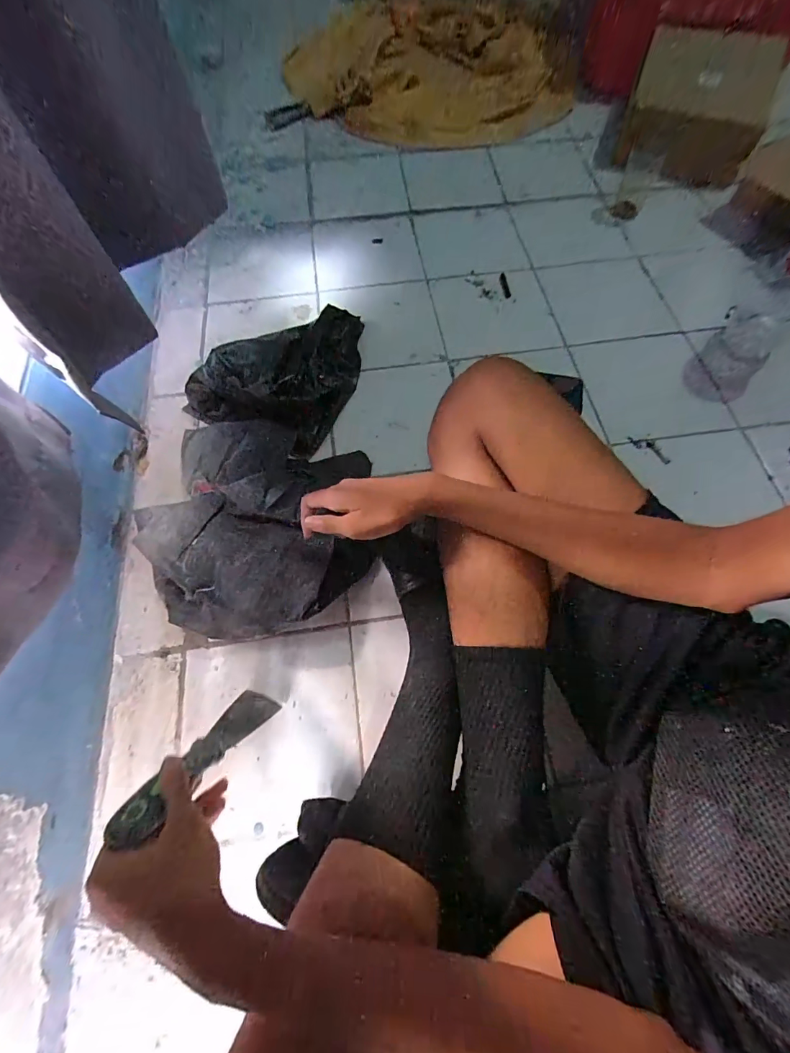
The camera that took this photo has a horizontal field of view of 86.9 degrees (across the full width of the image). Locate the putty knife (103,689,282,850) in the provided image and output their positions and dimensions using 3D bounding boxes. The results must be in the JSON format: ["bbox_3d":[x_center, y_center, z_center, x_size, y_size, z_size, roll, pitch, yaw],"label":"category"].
[{"bbox_3d":[-0.172,0.206,0.386,0.038,0.199,0.016,16,96,10],"label":"putty knife"}]

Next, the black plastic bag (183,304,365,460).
[{"bbox_3d":[-0.168,-0.238,0.627,0.206,0.084,0.229,25,69,12],"label":"black plastic bag"}]

